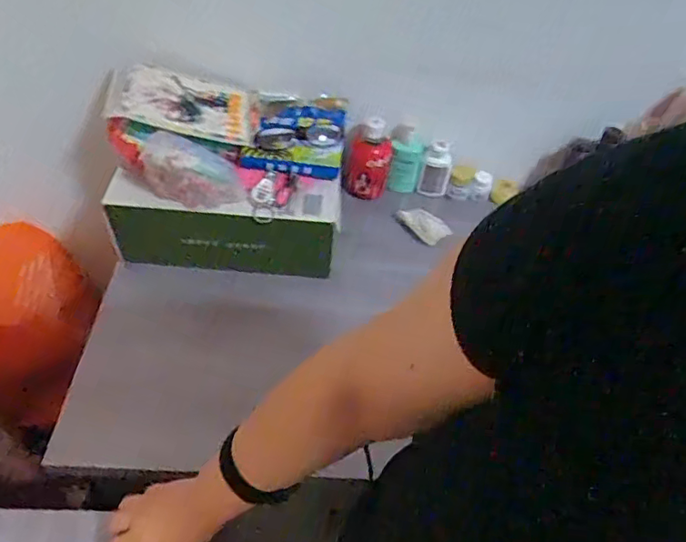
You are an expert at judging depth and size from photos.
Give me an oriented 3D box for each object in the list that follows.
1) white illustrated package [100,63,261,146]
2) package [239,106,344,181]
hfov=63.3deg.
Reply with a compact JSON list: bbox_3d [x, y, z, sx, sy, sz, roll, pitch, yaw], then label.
[{"bbox_3d":[-0.228,-0.241,0.808,0.207,0.026,0.119,12,55,-20],"label":"white illustrated package"},{"bbox_3d":[-0.073,-0.194,0.831,0.148,0.045,0.133,4,49,-2],"label":"package"}]

